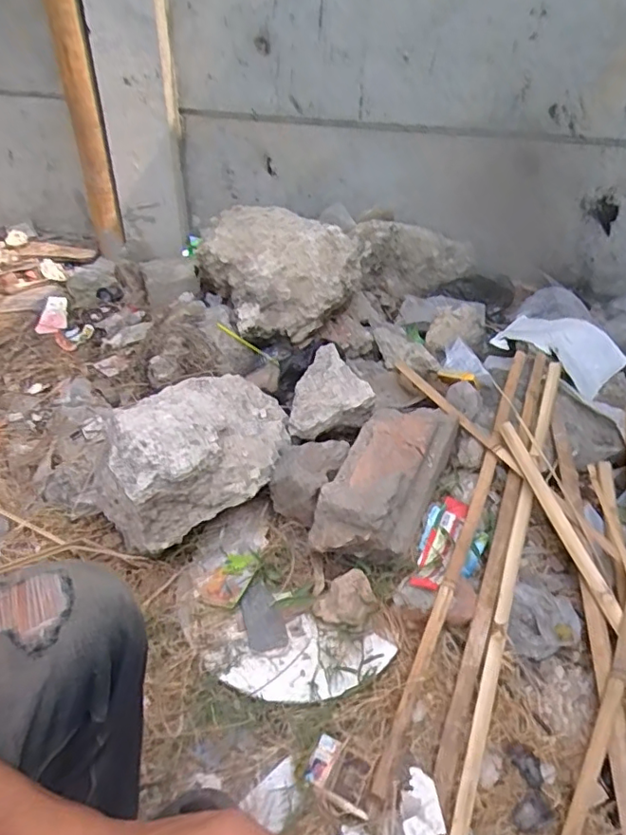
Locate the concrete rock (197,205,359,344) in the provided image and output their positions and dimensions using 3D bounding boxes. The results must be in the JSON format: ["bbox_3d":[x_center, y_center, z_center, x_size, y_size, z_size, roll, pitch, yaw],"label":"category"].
[{"bbox_3d":[-0.094,-0.370,1.324,0.290,0.187,0.404,-19,45,-23],"label":"concrete rock"}]

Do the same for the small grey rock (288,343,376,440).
[{"bbox_3d":[0.037,-0.051,1.121,0.158,0.091,0.181,2,41,-1],"label":"small grey rock"}]

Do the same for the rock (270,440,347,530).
[{"bbox_3d":[-0.010,0.114,1.014,0.107,0.126,0.132,18,43,17],"label":"rock"}]

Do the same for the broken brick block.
[{"bbox_3d":[0.129,0.109,0.982,0.154,0.128,0.334,19,44,18],"label":"broken brick block"}]

